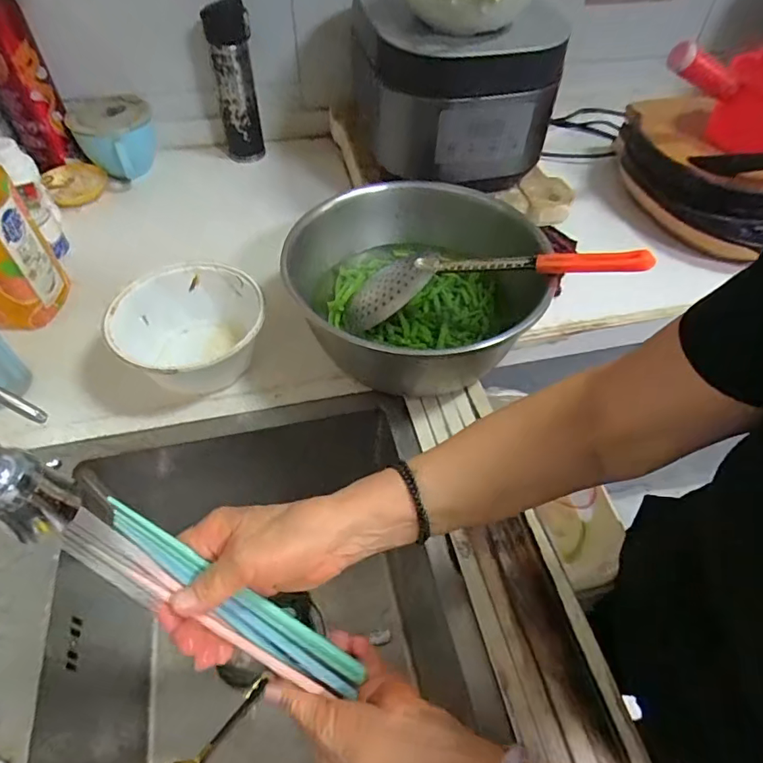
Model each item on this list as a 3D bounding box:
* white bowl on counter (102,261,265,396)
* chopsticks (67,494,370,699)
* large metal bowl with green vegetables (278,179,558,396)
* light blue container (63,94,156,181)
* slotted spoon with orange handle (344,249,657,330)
[{"bbox_3d":[-0.220,-0.061,0.578,0.159,0.080,0.143,-20,56,-16],"label":"white bowl on counter"},{"bbox_3d":[-0.098,0.152,0.328,0.026,0.224,0.034,-17,37,44],"label":"chopsticks"},{"bbox_3d":[0.034,-0.098,0.583,0.249,0.130,0.271,1,53,-1],"label":"large metal bowl with green vegetables"},{"bbox_3d":[-0.428,-0.399,0.809,0.118,0.076,0.134,-20,56,-16],"label":"light blue container"},{"bbox_3d":[0.110,-0.111,0.538,0.315,0.037,0.078,-5,51,16],"label":"slotted spoon with orange handle"}]

